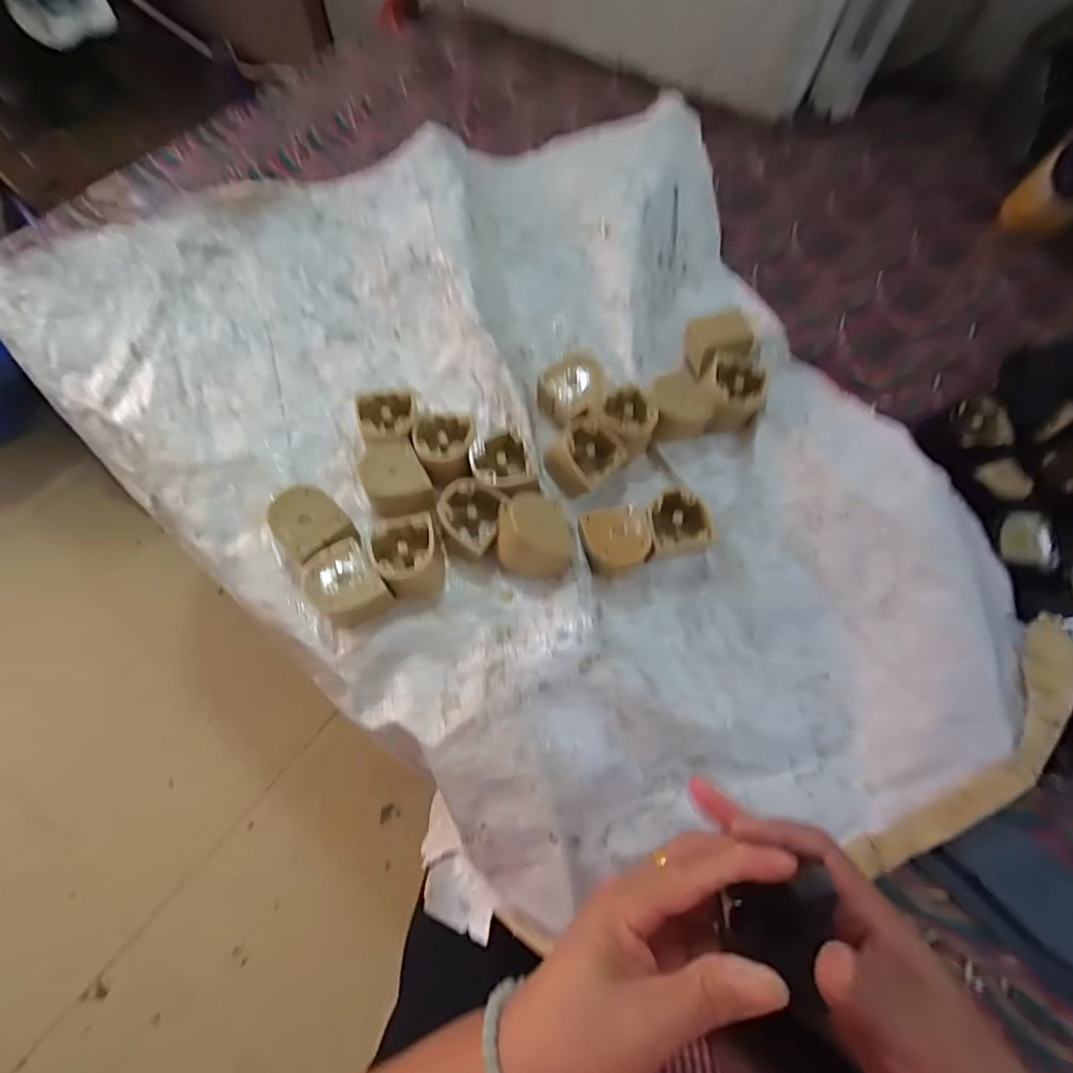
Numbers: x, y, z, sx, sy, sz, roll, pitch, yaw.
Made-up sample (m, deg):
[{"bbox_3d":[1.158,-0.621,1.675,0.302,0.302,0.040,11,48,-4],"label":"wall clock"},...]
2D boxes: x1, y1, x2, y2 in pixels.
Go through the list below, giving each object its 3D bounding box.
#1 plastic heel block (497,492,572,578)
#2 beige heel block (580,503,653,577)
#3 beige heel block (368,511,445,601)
[{"bbox_3d":[-0.002,0.001,0.380,0.051,0.048,0.051,-7,68,-5],"label":"plastic heel block"},{"bbox_3d":[0.058,0.006,0.388,0.047,0.041,0.048,-10,68,-6],"label":"beige heel block"},{"bbox_3d":[-0.093,0.015,0.379,0.046,0.032,0.054,-16,69,-8],"label":"beige heel block"}]

